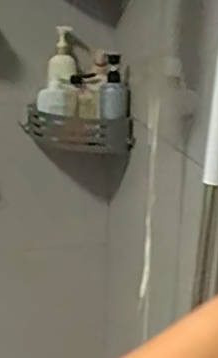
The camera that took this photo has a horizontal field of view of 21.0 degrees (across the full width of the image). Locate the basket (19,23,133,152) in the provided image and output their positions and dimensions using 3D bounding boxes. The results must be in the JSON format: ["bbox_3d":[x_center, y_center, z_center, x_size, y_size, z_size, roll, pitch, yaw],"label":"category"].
[{"bbox_3d":[-0.076,-0.202,1.384,0.181,0.258,0.240,-8,19,-28],"label":"basket"}]

